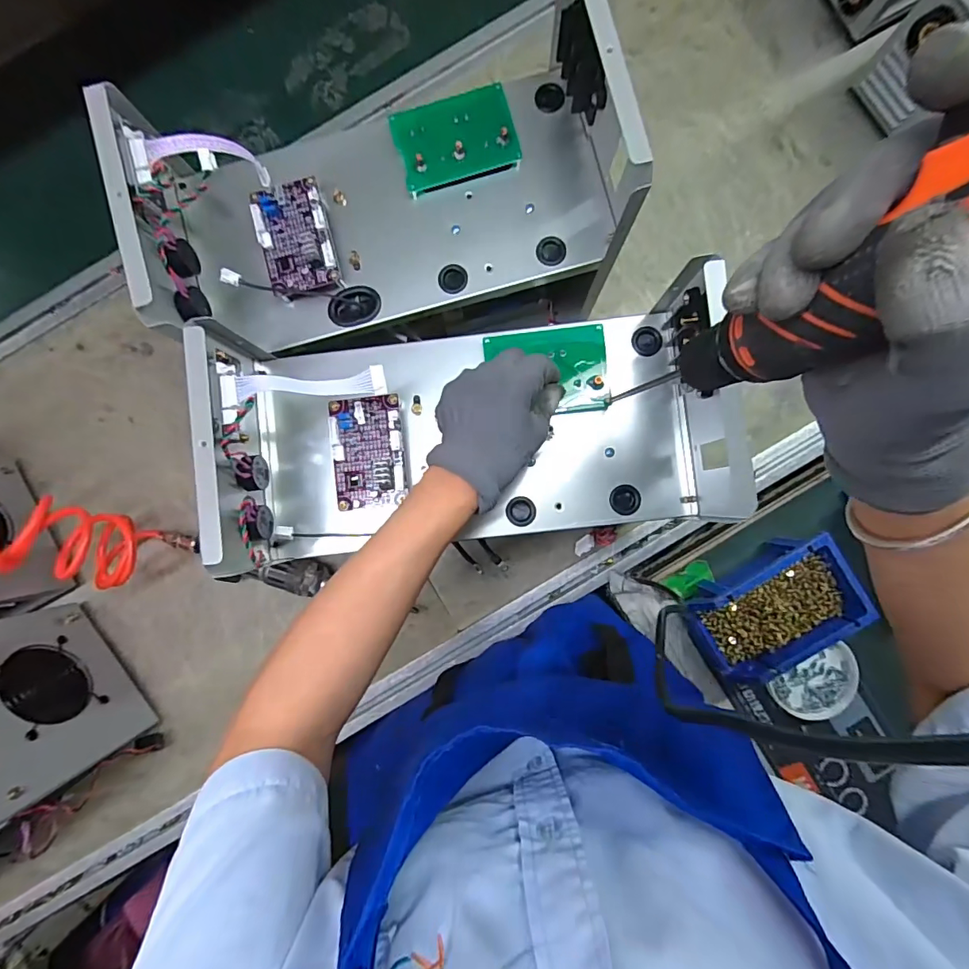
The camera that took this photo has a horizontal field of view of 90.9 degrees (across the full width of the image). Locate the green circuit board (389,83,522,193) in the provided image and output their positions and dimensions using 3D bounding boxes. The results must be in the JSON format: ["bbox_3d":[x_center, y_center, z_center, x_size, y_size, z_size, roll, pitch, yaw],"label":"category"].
[{"bbox_3d":[-0.026,-0.308,0.421,0.102,0.014,0.069,-15,88,2],"label":"green circuit board"}]

